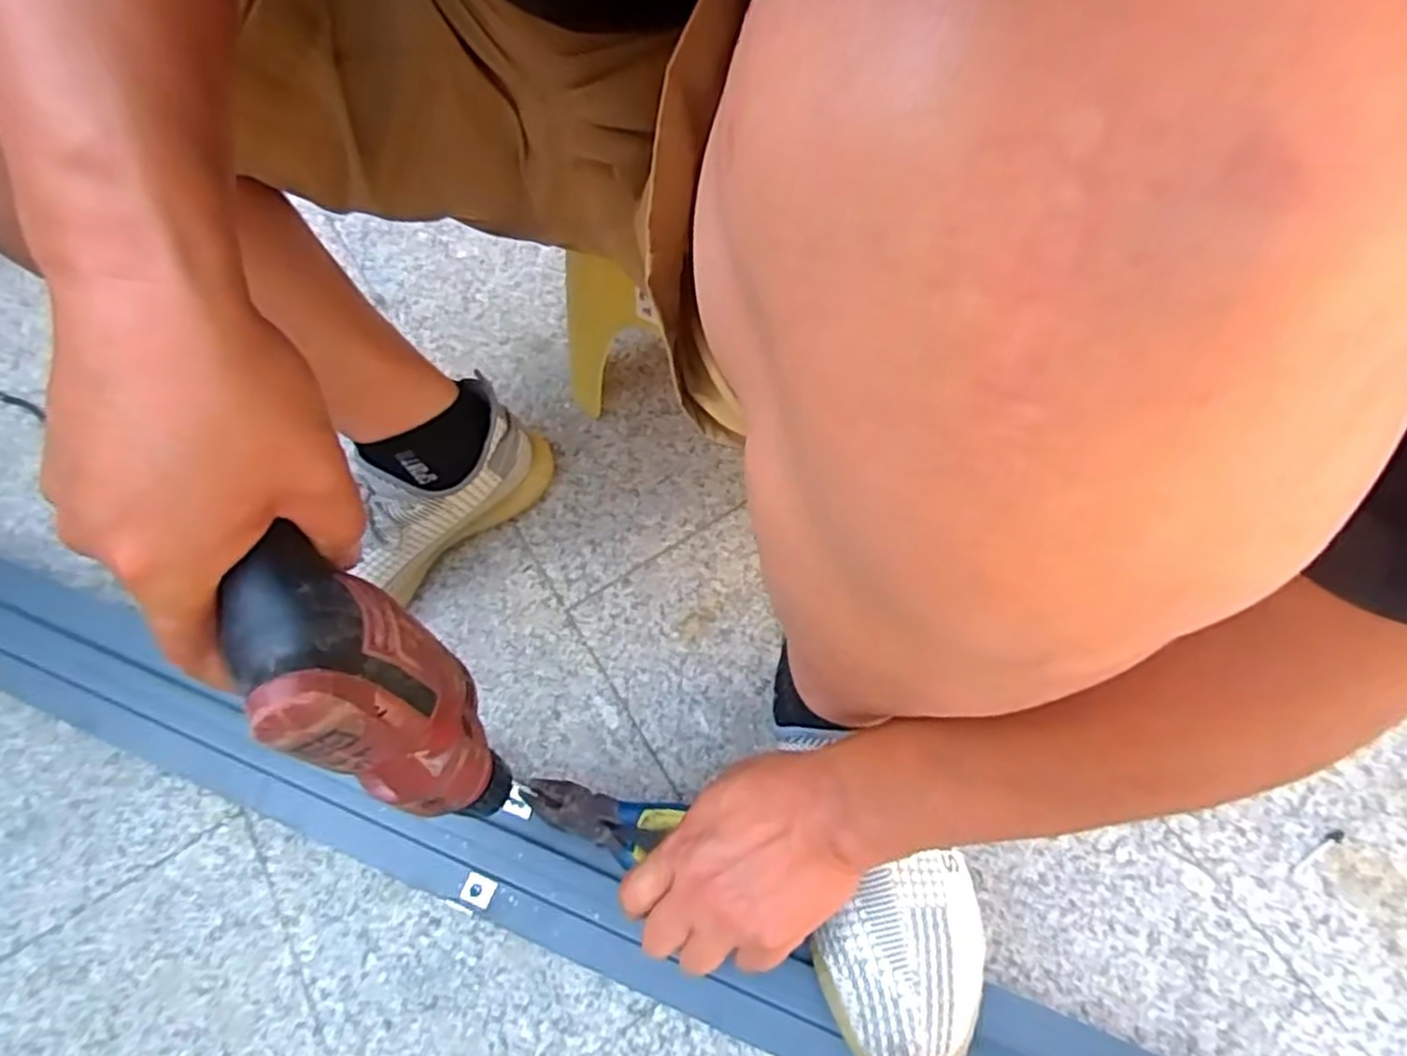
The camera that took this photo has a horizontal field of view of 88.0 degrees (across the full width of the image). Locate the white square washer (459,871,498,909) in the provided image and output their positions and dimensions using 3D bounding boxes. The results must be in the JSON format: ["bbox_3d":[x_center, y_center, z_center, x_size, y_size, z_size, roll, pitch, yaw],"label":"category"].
[{"bbox_3d":[-0.153,0.246,0.494,0.022,0.004,0.018,17,67,11],"label":"white square washer"}]

